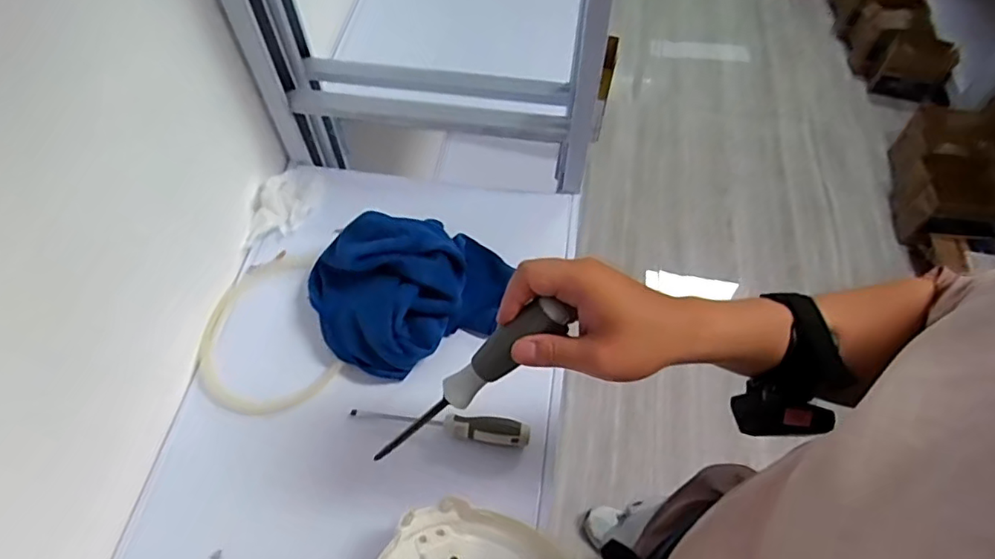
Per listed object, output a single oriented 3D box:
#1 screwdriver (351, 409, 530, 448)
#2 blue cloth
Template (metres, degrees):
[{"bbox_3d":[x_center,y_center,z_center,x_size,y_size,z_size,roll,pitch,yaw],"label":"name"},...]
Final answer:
[{"bbox_3d":[-0.059,0.145,0.607,0.184,0.019,0.027,10,60,6],"label":"screwdriver"},{"bbox_3d":[-0.093,0.000,0.659,0.225,0.083,0.173,-22,62,-13],"label":"blue cloth"}]

